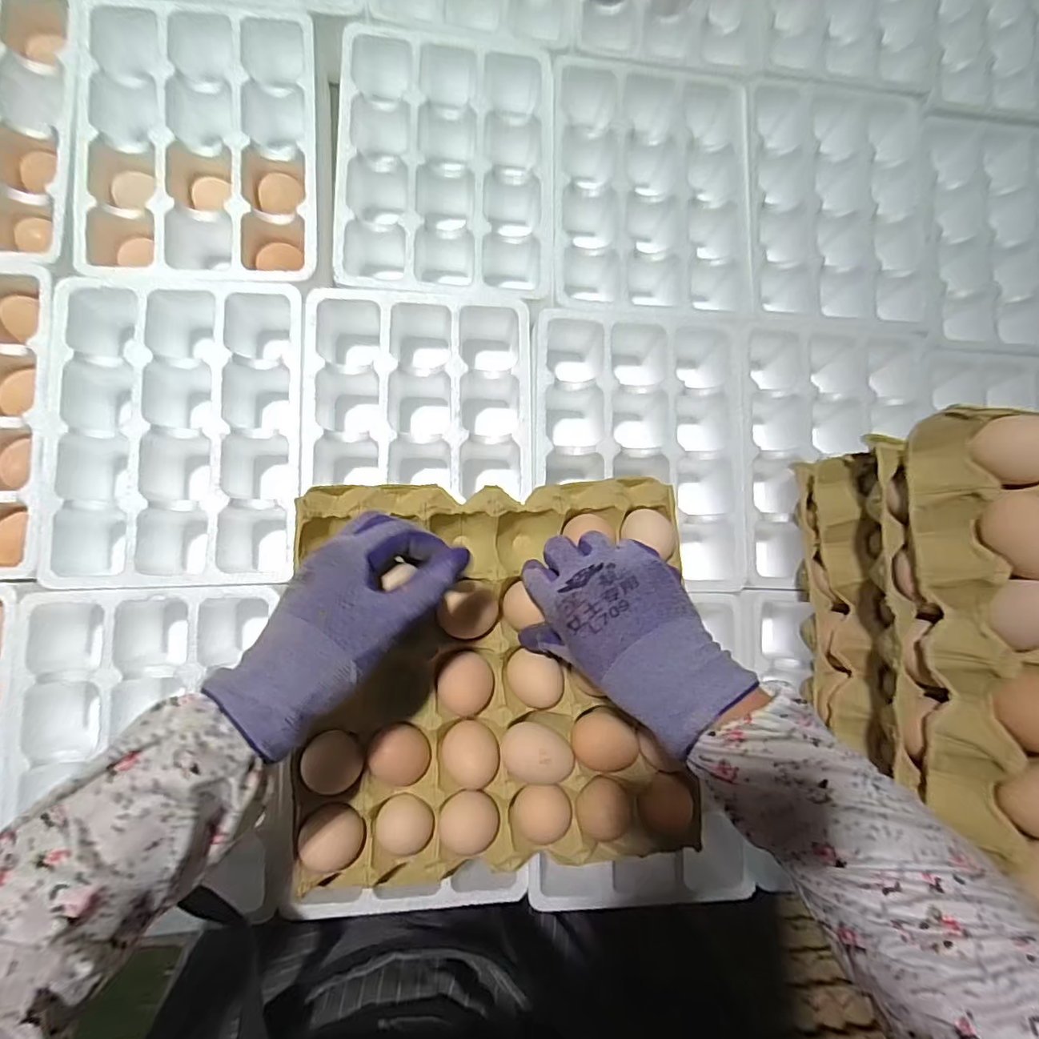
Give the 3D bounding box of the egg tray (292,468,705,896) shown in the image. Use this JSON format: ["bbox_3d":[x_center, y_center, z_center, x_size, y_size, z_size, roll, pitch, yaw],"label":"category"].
[{"bbox_3d":[-0.018,0.115,0.397,0.284,0.047,0.294,-2,85,-7],"label":"egg tray"}]

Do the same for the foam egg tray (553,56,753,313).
[{"bbox_3d":[0.121,-0.308,0.516,0.187,0.066,0.242,1,84,-8],"label":"foam egg tray"}]

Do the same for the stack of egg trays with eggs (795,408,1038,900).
[{"bbox_3d":[0.379,0.091,0.372,0.279,0.140,0.291,2,84,-8],"label":"stack of egg trays with eggs"}]

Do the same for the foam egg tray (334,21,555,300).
[{"bbox_3d":[-0.068,-0.314,0.500,0.188,0.061,0.241,1,84,-8],"label":"foam egg tray"}]

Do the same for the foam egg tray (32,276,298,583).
[{"bbox_3d":[-0.274,-0.069,0.454,0.188,0.067,0.248,0,85,-8],"label":"foam egg tray"}]

